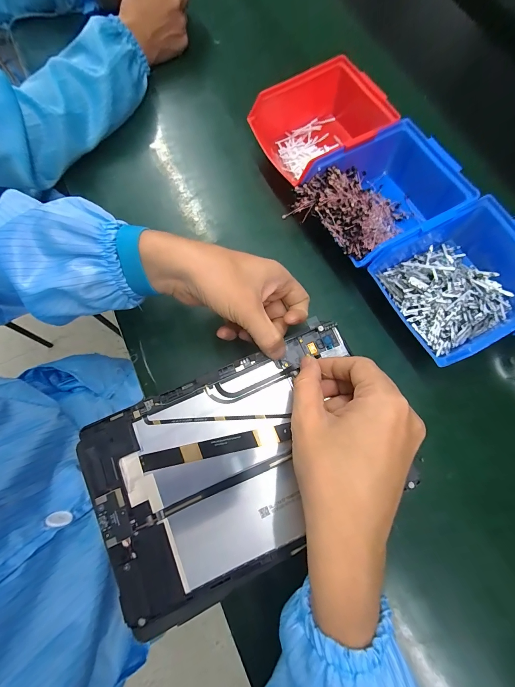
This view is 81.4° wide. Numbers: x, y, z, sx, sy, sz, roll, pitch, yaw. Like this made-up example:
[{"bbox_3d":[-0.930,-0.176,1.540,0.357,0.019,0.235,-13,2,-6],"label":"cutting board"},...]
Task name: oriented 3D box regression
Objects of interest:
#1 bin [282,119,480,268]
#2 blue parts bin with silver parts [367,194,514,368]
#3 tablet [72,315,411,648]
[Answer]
[{"bbox_3d":[0.125,-0.148,0.329,0.150,0.066,0.122,-26,76,-8],"label":"bin"},{"bbox_3d":[0.207,-0.063,0.302,0.142,0.064,0.123,-29,76,-9],"label":"blue parts bin with silver parts"},{"bbox_3d":[-0.012,0.095,0.241,0.234,0.011,0.153,-25,76,-5],"label":"tablet"}]

